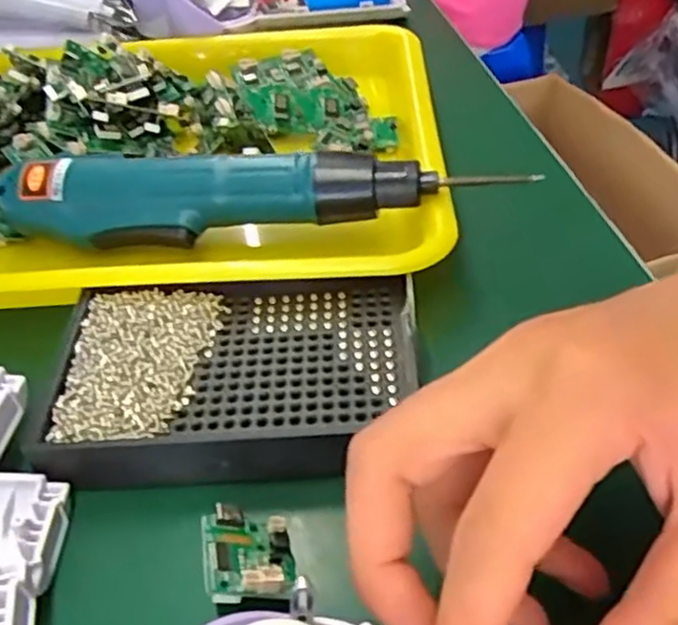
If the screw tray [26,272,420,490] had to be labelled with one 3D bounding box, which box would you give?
[{"bbox_3d":[-0.040,0.022,0.276,0.135,0.023,0.088,-3,43,4],"label":"screw tray"}]

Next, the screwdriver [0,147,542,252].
[{"bbox_3d":[-0.044,-0.053,0.328,0.227,0.033,0.033,0,43,7],"label":"screwdriver"}]

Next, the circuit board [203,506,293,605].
[{"bbox_3d":[-0.028,0.074,0.225,0.025,0.011,0.033,-11,43,-5],"label":"circuit board"}]

